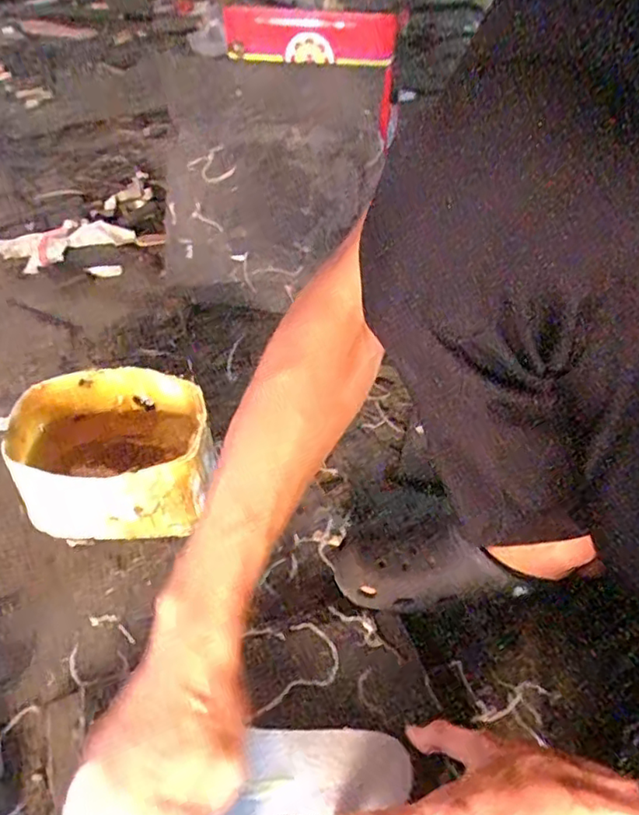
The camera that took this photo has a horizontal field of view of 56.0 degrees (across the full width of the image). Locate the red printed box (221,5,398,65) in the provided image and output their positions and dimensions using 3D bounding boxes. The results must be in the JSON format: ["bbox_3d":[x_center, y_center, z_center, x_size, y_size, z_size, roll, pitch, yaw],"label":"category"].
[{"bbox_3d":[-0.012,-0.526,0.846,0.239,0.062,0.055,2,46,-1],"label":"red printed box"}]

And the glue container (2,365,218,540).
[{"bbox_3d":[-0.204,0.051,0.619,0.188,0.121,0.139,5,46,2],"label":"glue container"}]

